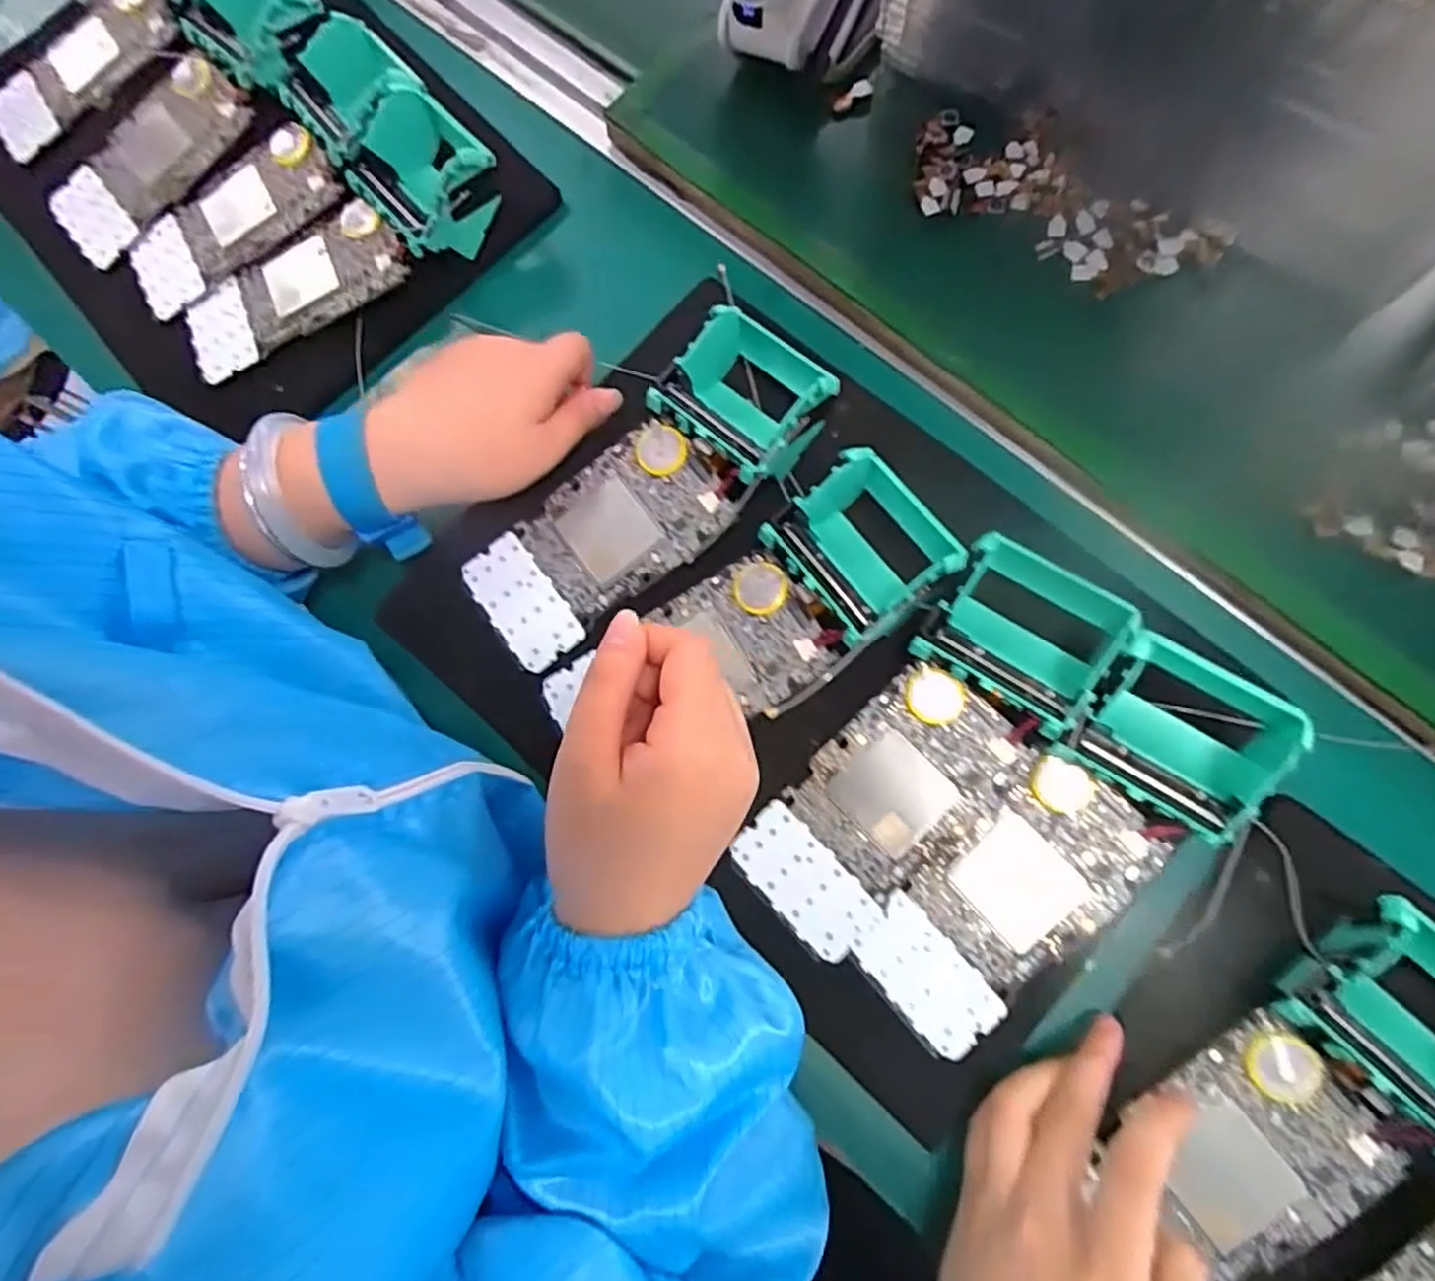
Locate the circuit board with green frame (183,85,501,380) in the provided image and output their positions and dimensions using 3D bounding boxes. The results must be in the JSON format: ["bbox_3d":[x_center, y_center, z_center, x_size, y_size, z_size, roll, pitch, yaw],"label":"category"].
[{"bbox_3d":[-0.204,-0.209,0.385,0.192,0.041,0.074,-32,75,8],"label":"circuit board with green frame"}]

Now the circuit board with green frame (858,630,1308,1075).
[{"bbox_3d":[0.143,0.085,0.291,0.192,0.034,0.074,-44,78,5],"label":"circuit board with green frame"}]

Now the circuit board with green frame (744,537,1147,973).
[{"bbox_3d":[0.089,0.046,0.303,0.068,0.025,0.188,41,96,11],"label":"circuit board with green frame"}]

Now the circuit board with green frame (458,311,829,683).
[{"bbox_3d":[-0.029,-0.072,0.339,0.191,0.037,0.074,-44,78,3],"label":"circuit board with green frame"}]

